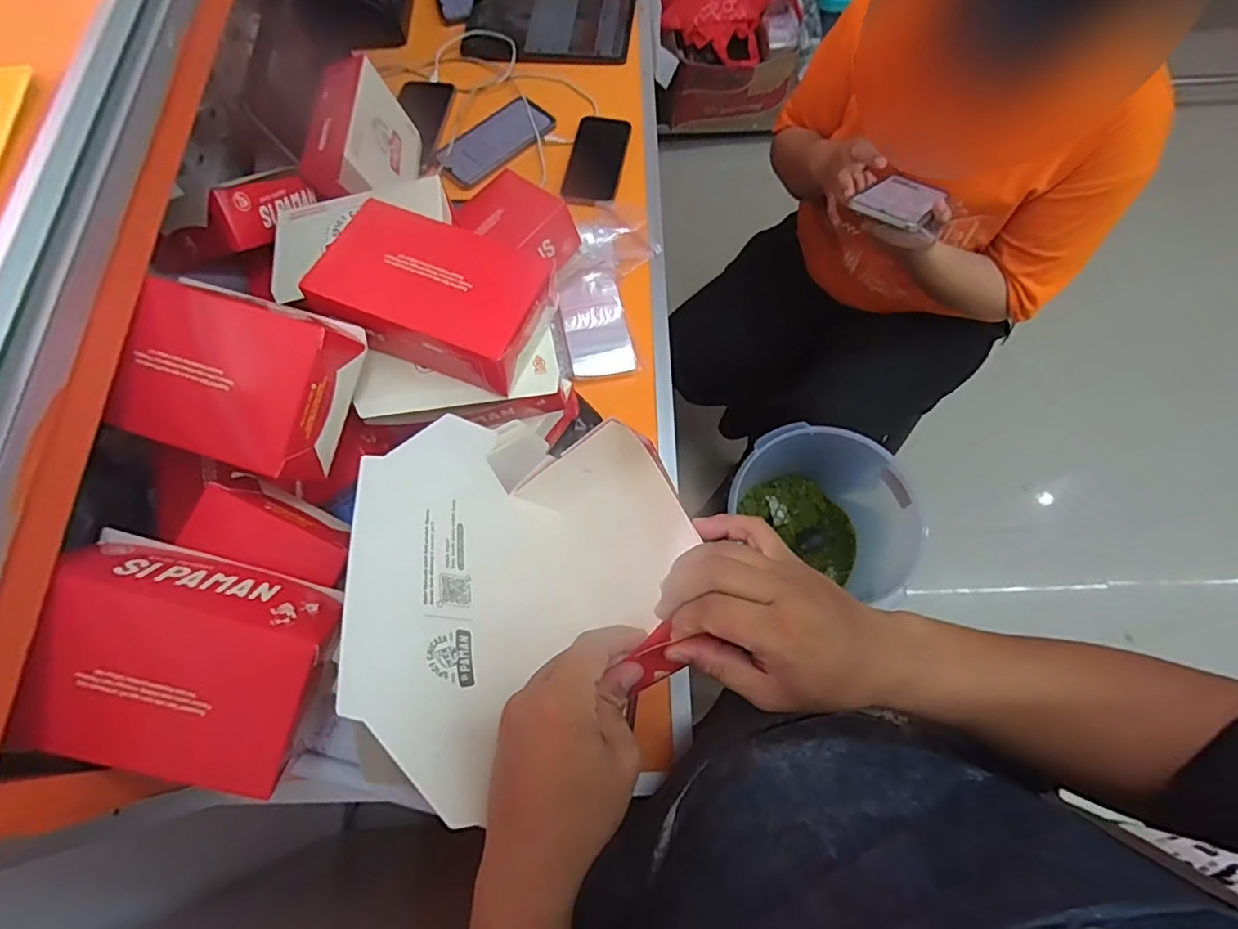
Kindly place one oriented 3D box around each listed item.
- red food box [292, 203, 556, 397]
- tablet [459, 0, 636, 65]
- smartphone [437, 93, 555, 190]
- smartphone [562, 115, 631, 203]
[{"bbox_3d":[-0.154,-0.144,0.495,0.180,0.060,0.117,17,70,9],"label":"red food box"},{"bbox_3d":[-0.106,-0.678,0.883,0.248,0.013,0.182,5,69,4],"label":"tablet"},{"bbox_3d":[-0.170,-0.450,0.800,0.082,0.004,0.167,41,76,16],"label":"smartphone"},{"bbox_3d":[-0.030,-0.419,0.789,0.072,0.013,0.153,10,69,6],"label":"smartphone"}]

